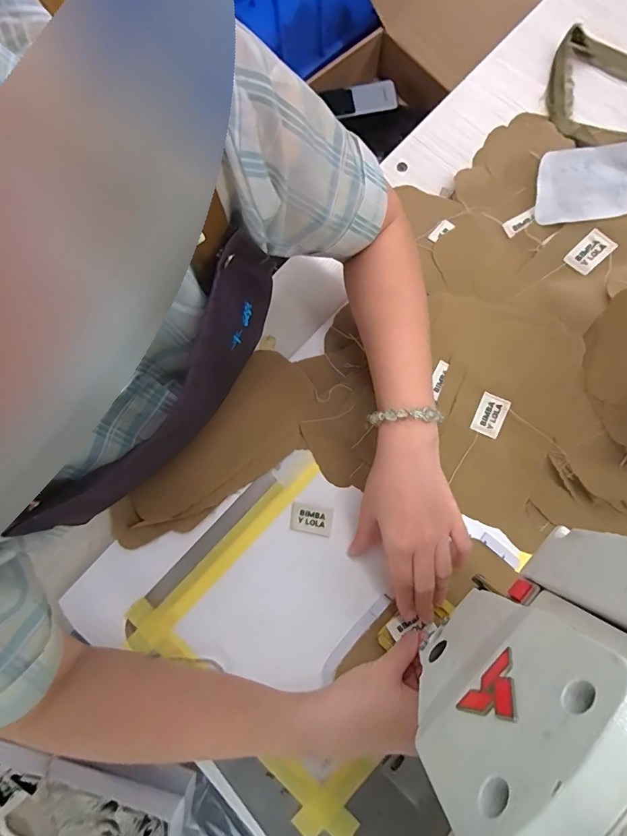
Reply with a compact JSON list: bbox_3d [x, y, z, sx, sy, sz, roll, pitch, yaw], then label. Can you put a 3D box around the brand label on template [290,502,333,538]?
[{"bbox_3d":[-0.002,0.099,0.418,0.039,0.004,0.026,11,79,2],"label":"brand label on template"}]

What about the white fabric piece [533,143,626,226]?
[{"bbox_3d":[0.273,-0.230,0.425,0.100,0.012,0.071,-1,87,15],"label":"white fabric piece"}]

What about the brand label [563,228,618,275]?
[{"bbox_3d":[0.268,-0.161,0.420,0.038,0.004,0.028,-46,73,16],"label":"brand label"}]

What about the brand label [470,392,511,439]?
[{"bbox_3d":[0.171,-0.002,0.419,0.027,0.004,0.039,24,90,10],"label":"brand label"}]

